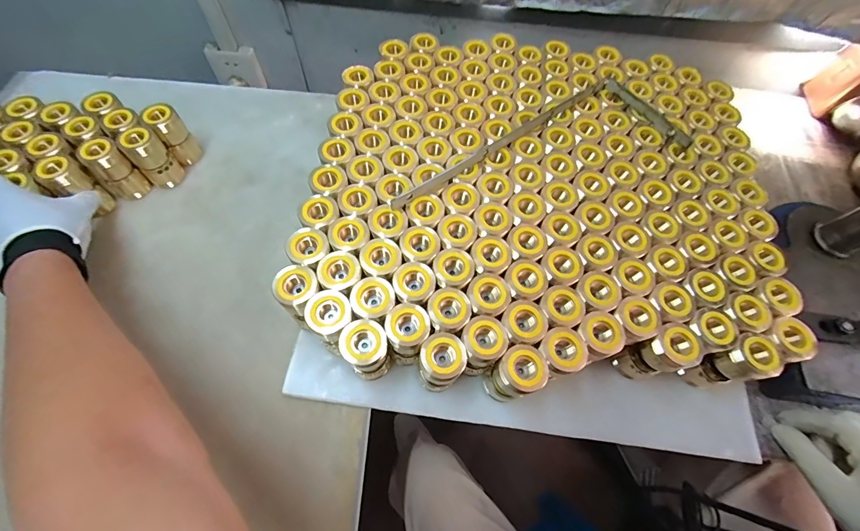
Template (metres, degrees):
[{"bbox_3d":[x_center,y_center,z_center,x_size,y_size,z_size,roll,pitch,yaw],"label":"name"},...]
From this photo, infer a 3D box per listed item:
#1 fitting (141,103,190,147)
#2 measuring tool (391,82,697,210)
[{"bbox_3d":[-0.339,-0.182,0.472,0.036,0.041,0.031,-36,70,-18],"label":"fitting"},{"bbox_3d":[0.117,-0.153,0.430,0.354,0.015,0.115,-14,65,-9],"label":"measuring tool"}]

